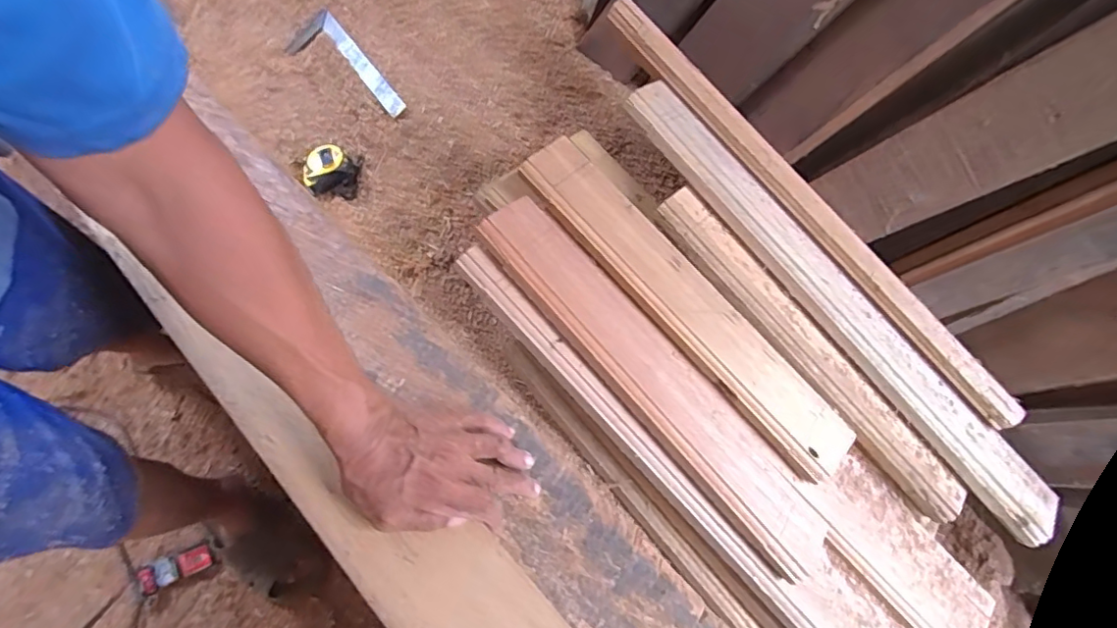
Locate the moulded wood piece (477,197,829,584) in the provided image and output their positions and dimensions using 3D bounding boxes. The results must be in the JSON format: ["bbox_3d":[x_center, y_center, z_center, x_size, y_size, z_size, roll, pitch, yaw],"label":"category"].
[{"bbox_3d":[0.108,0.072,0.609,0.085,0.028,0.501,-41,87,-21],"label":"moulded wood piece"}]

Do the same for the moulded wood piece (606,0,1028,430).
[{"bbox_3d":[0.315,-0.143,0.698,0.040,0.033,0.708,-39,84,-21],"label":"moulded wood piece"}]

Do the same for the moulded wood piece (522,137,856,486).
[{"bbox_3d":[0.158,-0.017,0.659,0.093,0.022,0.501,-41,86,-21],"label":"moulded wood piece"}]

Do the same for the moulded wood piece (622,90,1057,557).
[{"bbox_3d":[0.340,-0.021,0.682,0.074,0.028,0.703,-39,84,-21],"label":"moulded wood piece"}]

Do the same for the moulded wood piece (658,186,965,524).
[{"bbox_3d":[0.302,0.043,0.670,0.061,0.021,0.490,-38,84,-21],"label":"moulded wood piece"}]

